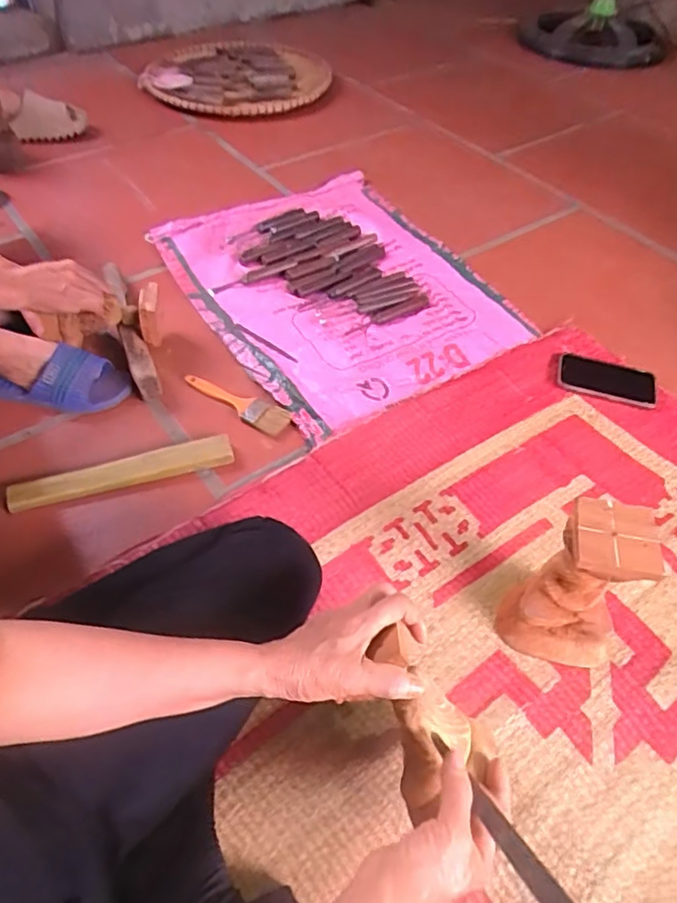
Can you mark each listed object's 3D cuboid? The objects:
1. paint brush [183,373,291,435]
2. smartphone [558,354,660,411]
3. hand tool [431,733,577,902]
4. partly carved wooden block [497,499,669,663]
[{"bbox_3d":[-0.153,-0.070,0.862,0.171,0.021,0.043,21,54,15],"label":"paint brush"},{"bbox_3d":[0.425,-0.114,0.934,0.151,0.009,0.081,15,58,7],"label":"smartphone"},{"bbox_3d":[0.133,0.294,0.425,0.023,0.007,0.192,-30,56,-21],"label":"hand tool"},{"bbox_3d":[0.247,0.143,0.628,0.113,0.178,0.105,9,52,7],"label":"partly carved wooden block"}]

